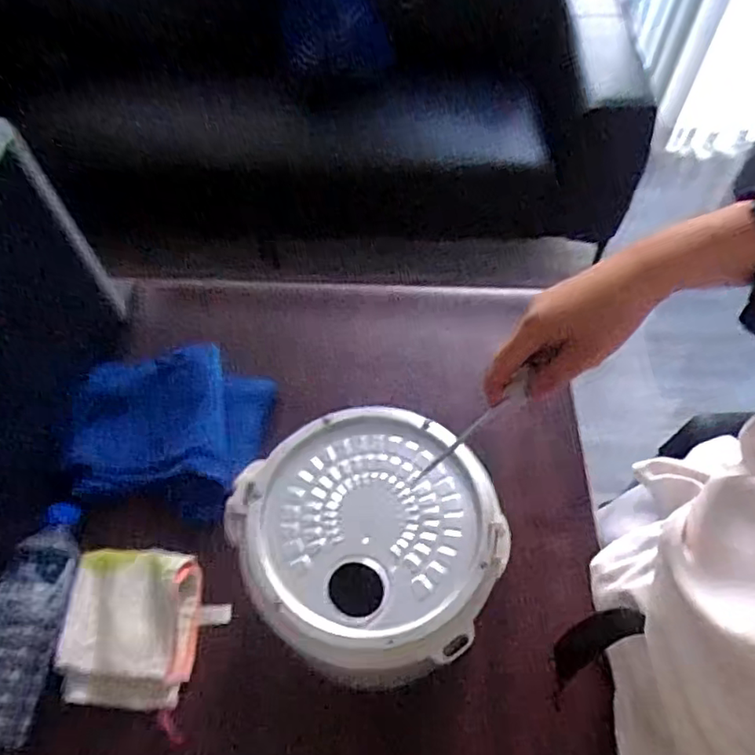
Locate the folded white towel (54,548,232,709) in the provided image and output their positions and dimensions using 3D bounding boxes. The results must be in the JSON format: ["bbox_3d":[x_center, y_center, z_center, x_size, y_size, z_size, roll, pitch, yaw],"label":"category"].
[{"bbox_3d":[-0.227,0.238,0.570,0.140,0.033,0.136,1,55,2],"label":"folded white towel"}]

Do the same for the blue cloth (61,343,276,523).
[{"bbox_3d":[-0.243,0.054,0.685,0.219,0.052,0.193,8,56,7],"label":"blue cloth"}]

